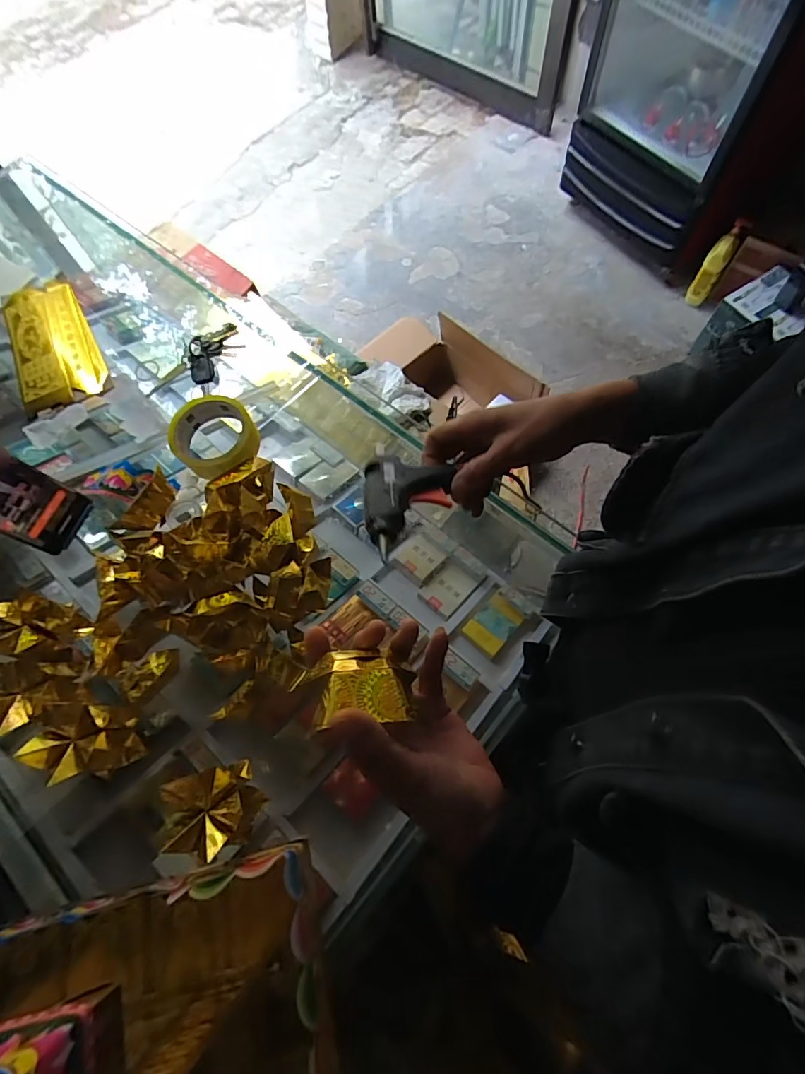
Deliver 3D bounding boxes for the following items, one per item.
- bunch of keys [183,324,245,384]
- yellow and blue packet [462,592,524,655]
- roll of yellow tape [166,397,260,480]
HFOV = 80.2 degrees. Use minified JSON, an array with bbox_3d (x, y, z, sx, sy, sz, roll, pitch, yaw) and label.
[{"bbox_3d":[-0.258,-0.250,0.640,0.058,0.020,0.099,26,72,13],"label":"bunch of keys"},{"bbox_3d":[0.129,0.121,0.680,0.056,0.018,0.079,36,56,25],"label":"yellow and blue packet"},{"bbox_3d":[-0.223,-0.119,0.566,0.093,0.039,0.091,-1,68,3],"label":"roll of yellow tape"}]

